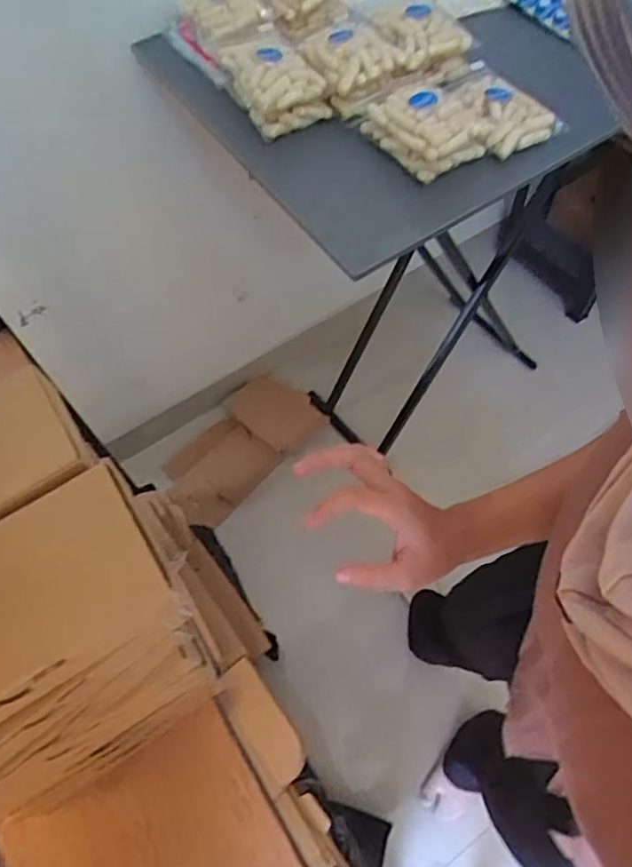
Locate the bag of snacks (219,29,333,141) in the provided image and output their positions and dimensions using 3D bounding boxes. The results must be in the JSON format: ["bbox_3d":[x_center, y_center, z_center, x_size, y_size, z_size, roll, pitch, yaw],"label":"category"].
[{"bbox_3d":[-0.050,-0.398,0.672,0.086,0.058,0.130,-29,64,-12],"label":"bag of snacks"}]

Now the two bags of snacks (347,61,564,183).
[{"bbox_3d":[0.148,-0.346,0.639,0.174,0.046,0.134,-24,63,-9],"label":"two bags of snacks"}]

